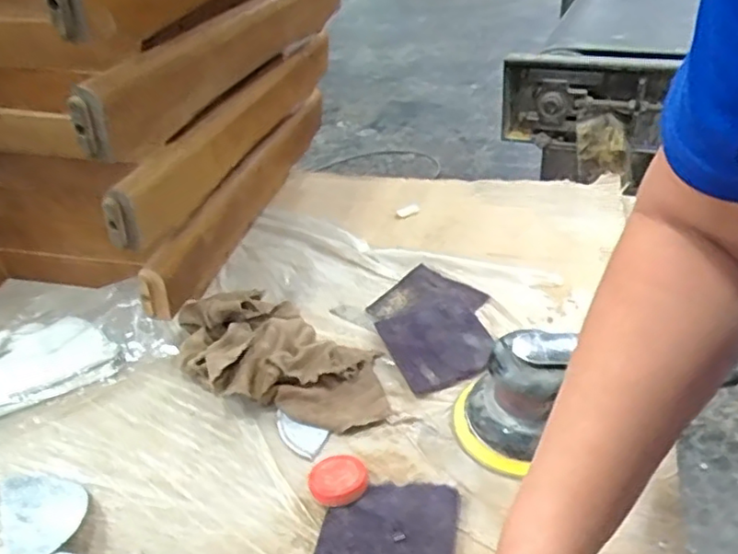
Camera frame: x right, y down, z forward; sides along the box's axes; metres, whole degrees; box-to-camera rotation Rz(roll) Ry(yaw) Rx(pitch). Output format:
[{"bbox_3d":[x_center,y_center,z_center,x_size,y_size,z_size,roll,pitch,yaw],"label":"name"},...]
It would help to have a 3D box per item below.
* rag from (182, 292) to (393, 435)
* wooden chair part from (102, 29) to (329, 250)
[{"bbox_3d":[-0.081,0.071,0.599,0.221,0.059,0.140,24,46,33],"label":"rag"},{"bbox_3d":[-0.146,-0.178,0.711,0.034,0.077,0.477,7,38,18],"label":"wooden chair part"}]

